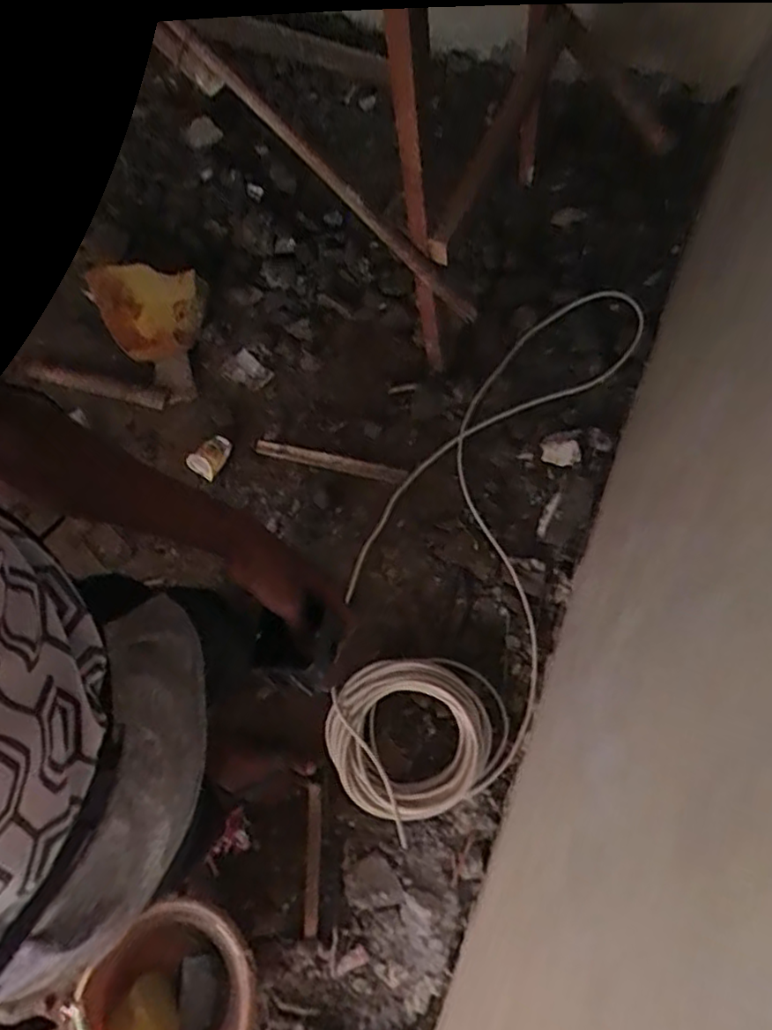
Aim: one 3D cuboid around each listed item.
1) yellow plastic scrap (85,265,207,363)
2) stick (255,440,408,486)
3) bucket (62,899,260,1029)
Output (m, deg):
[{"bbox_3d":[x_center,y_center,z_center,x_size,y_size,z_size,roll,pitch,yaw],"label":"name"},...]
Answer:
[{"bbox_3d":[-0.565,-0.470,1.568,0.275,0.100,0.191,11,73,4],"label":"yellow plastic scrap"},{"bbox_3d":[-0.126,-0.120,1.525,0.339,0.013,0.038,13,86,3],"label":"stick"},{"bbox_3d":[-0.335,0.794,1.114,0.253,0.248,0.258,0,72,1],"label":"bucket"}]

